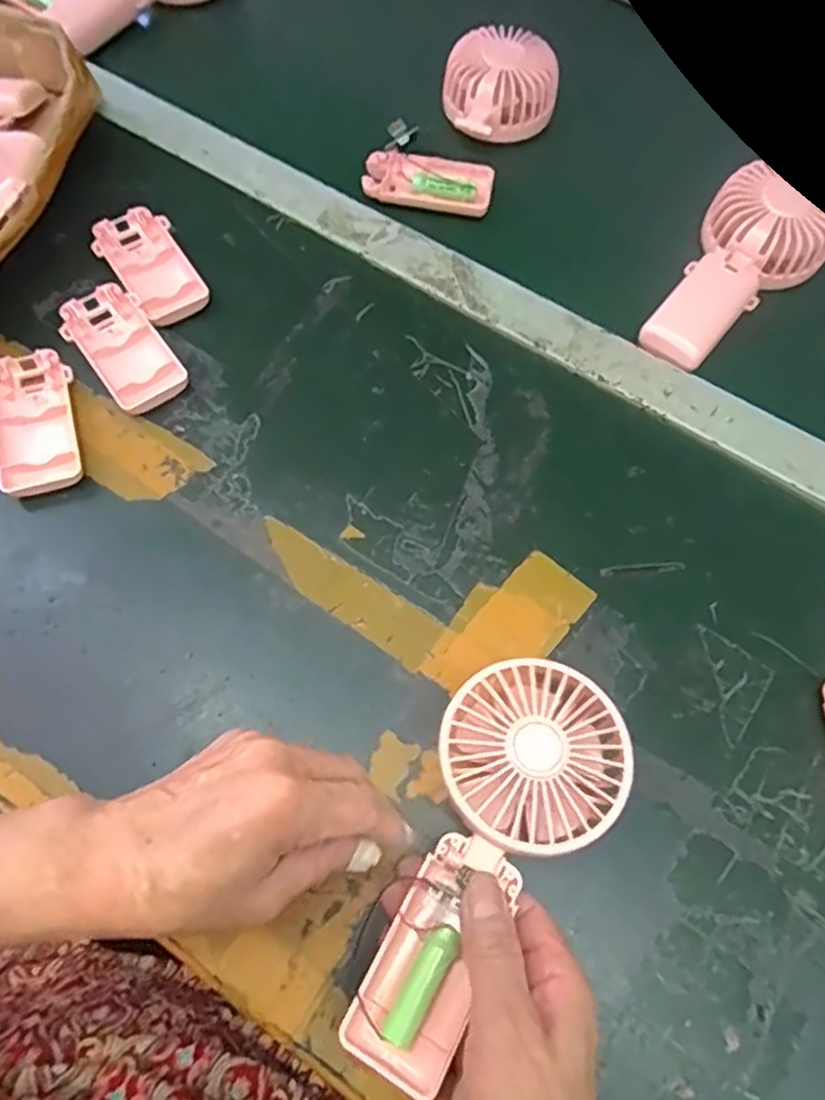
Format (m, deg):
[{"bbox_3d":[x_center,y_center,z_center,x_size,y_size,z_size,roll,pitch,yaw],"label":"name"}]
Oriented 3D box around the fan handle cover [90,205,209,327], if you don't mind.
[{"bbox_3d":[-0.177,-0.191,0.465,0.051,0.014,0.094,-27,70,-14],"label":"fan handle cover"}]

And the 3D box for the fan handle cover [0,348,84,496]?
[{"bbox_3d":[-0.225,-0.076,0.413,0.049,0.018,0.090,-21,68,-12],"label":"fan handle cover"}]

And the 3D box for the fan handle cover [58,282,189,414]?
[{"bbox_3d":[-0.182,-0.128,0.437,0.048,0.017,0.095,-37,72,-17],"label":"fan handle cover"}]

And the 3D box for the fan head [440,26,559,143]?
[{"bbox_3d":[0.067,-0.356,0.533,0.089,0.046,0.082,9,66,1],"label":"fan head"}]

